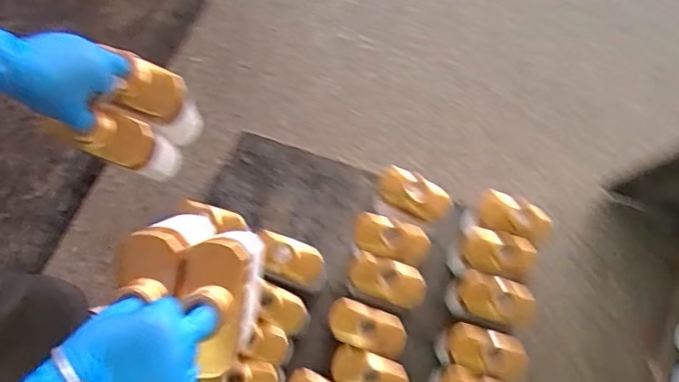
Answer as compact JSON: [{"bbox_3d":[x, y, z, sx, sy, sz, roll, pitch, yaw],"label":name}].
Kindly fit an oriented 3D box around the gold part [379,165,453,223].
[{"bbox_3d":[0.120,0.009,0.906,0.117,0.045,0.058,26,76,7],"label":"gold part"}]

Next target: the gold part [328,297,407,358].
[{"bbox_3d":[0.041,0.201,0.837,0.117,0.039,0.062,18,75,5],"label":"gold part"}]

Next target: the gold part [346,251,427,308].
[{"bbox_3d":[0.074,0.135,0.861,0.116,0.042,0.061,16,75,5],"label":"gold part"}]

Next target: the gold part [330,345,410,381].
[{"bbox_3d":[0.045,0.267,0.811,0.117,0.051,0.065,21,75,6],"label":"gold part"}]

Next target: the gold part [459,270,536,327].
[{"bbox_3d":[0.242,0.163,0.858,0.113,0.063,0.068,17,75,5],"label":"gold part"}]

